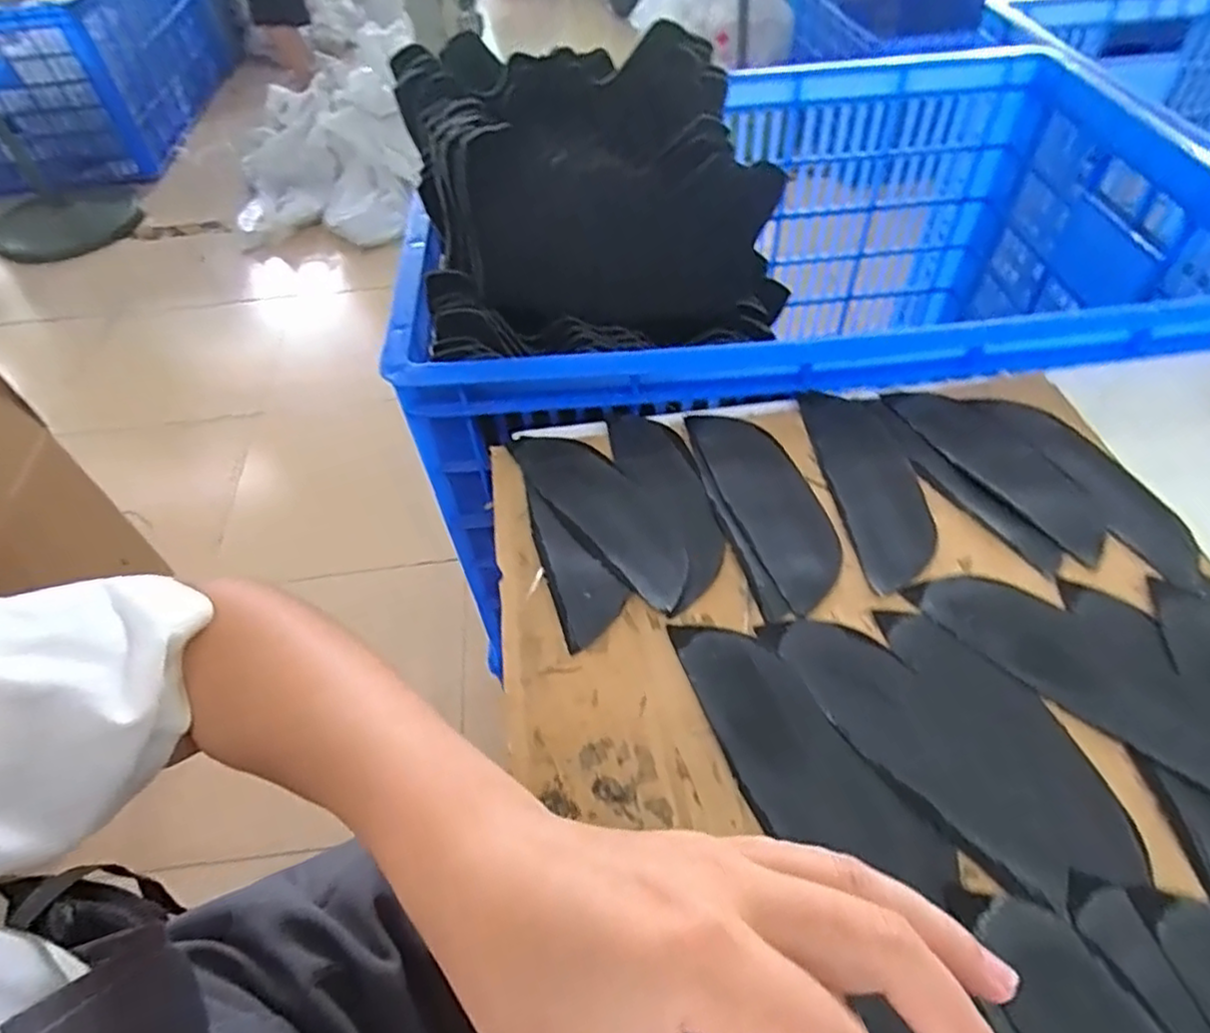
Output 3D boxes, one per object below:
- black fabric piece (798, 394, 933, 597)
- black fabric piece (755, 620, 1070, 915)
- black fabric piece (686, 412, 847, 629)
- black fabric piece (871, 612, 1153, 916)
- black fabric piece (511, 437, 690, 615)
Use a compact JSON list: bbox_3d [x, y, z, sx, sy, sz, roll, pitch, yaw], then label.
[{"bbox_3d":[0.151,-0.022,0.389,0.049,0.004,0.144,-4,51,0],"label":"black fabric piece"},{"bbox_3d":[0.133,0.094,0.299,0.049,0.005,0.144,-31,56,-20],"label":"black fabric piece"},{"bbox_3d":[0.090,-0.007,0.387,0.056,0.005,0.147,-11,52,-6],"label":"black fabric piece"},{"bbox_3d":[0.173,0.092,0.297,0.050,0.006,0.127,-13,52,-8],"label":"black fabric piece"},{"bbox_3d":[0.000,-0.005,0.387,0.048,0.004,0.142,-33,57,-21],"label":"black fabric piece"}]

